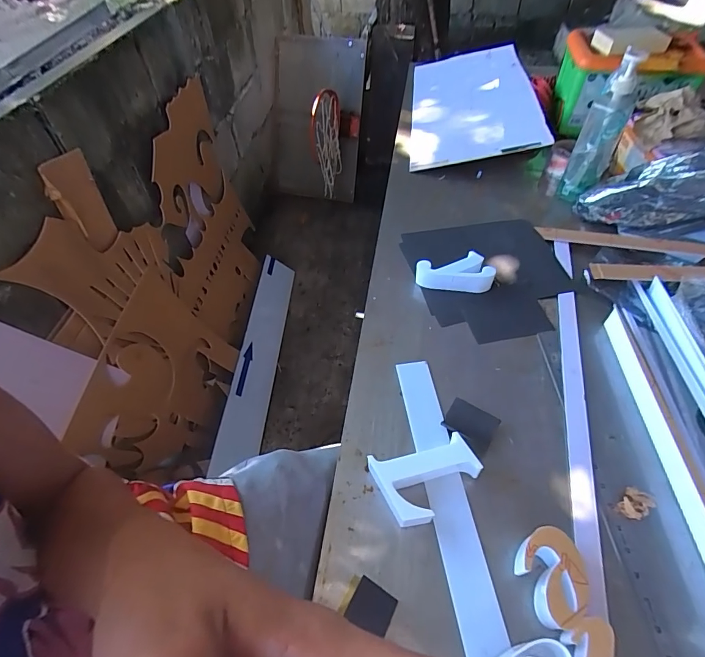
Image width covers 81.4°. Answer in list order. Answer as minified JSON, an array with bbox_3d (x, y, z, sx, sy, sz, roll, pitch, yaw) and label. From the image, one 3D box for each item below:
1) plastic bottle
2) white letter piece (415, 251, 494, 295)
[{"bbox_3d":[0.487,-0.382,0.805,0.072,0.257,0.077,27,57,19],"label":"plastic bottle"},{"bbox_3d":[0.186,-0.103,0.753,0.137,0.048,0.064,3,52,2],"label":"white letter piece"}]

